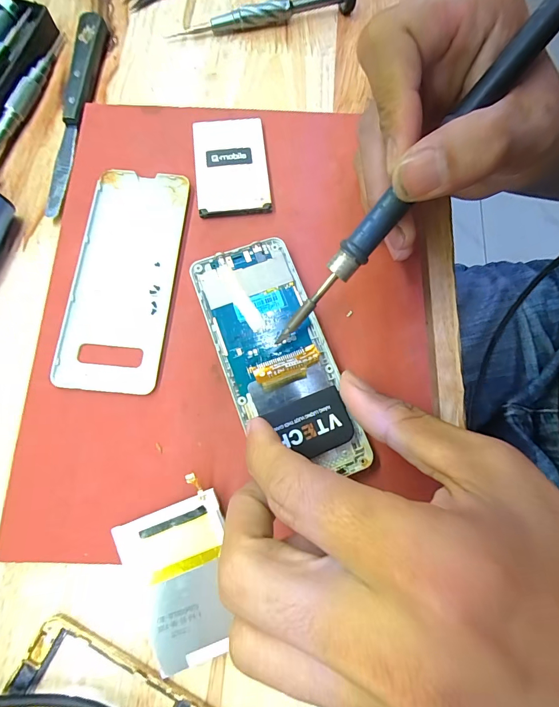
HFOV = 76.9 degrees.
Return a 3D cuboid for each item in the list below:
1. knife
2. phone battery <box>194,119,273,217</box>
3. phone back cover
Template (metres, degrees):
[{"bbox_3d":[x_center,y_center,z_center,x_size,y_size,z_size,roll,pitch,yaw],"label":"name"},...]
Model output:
[{"bbox_3d":[-0.123,-0.145,0.210,0.017,0.010,0.140,2,76,1],"label":"knife"},{"bbox_3d":[-0.027,-0.105,0.198,0.040,0.006,0.061,-7,76,-2],"label":"phone battery"},{"bbox_3d":[-0.080,-0.040,0.181,0.048,0.004,0.120,5,76,1],"label":"phone back cover"}]

